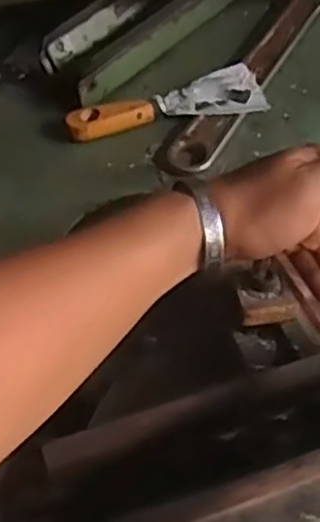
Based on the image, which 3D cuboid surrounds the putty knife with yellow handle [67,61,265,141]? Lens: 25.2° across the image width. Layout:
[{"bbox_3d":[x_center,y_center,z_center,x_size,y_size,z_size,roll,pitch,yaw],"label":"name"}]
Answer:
[{"bbox_3d":[0.004,-0.133,0.604,0.165,0.016,0.051,-10,53,-8],"label":"putty knife with yellow handle"}]

